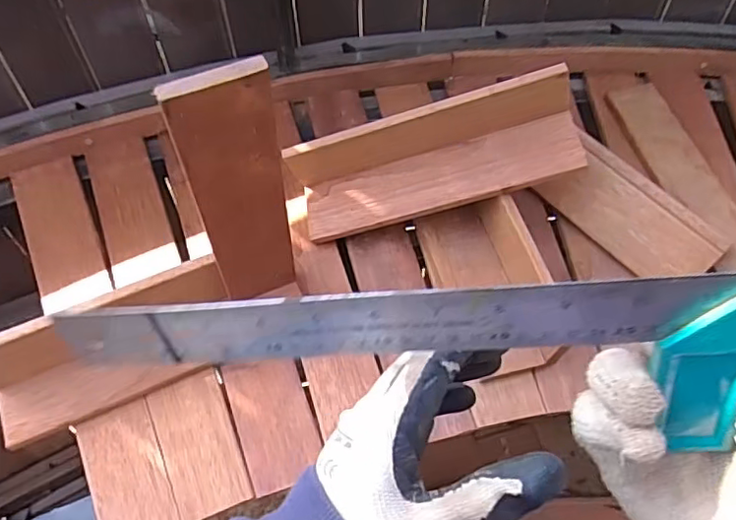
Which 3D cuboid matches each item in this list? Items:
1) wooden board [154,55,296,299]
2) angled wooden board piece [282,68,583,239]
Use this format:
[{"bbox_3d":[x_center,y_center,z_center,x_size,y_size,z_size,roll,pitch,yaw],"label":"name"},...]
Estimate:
[{"bbox_3d":[-0.091,-0.041,0.440,0.063,0.241,0.015,-22,63,-15],"label":"wooden board"},{"bbox_3d":[0.056,-0.094,0.563,0.277,0.071,0.077,-15,60,12],"label":"angled wooden board piece"}]

